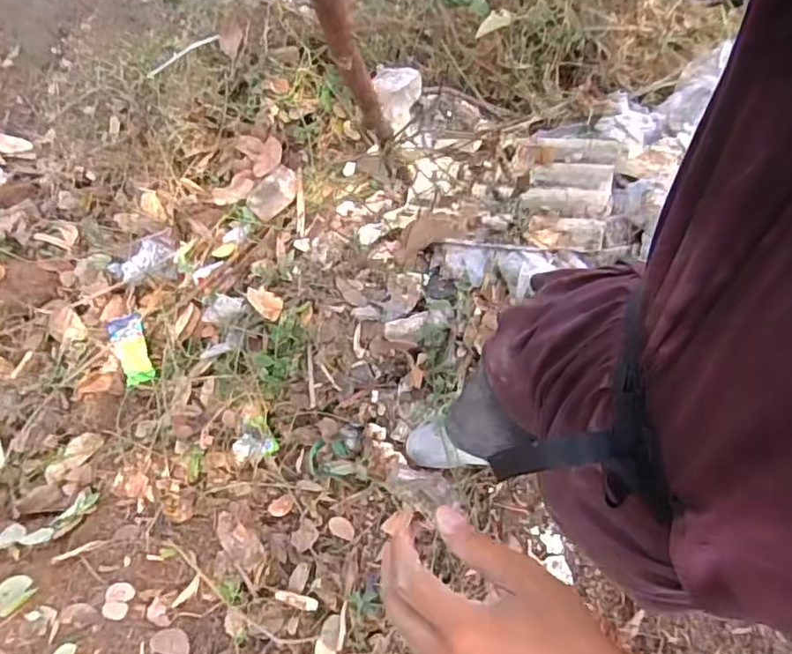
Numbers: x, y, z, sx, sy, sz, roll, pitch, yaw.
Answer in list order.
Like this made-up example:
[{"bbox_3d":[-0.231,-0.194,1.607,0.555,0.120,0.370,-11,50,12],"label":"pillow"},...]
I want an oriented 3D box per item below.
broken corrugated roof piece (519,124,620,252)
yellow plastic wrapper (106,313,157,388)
[{"bbox_3d":[0.361,-0.297,1.276,0.189,0.053,0.288,13,75,6],"label":"broken corrugated roof piece"},{"bbox_3d":[-0.604,0.046,1.353,0.081,0.046,0.177,-24,74,-5],"label":"yellow plastic wrapper"}]

